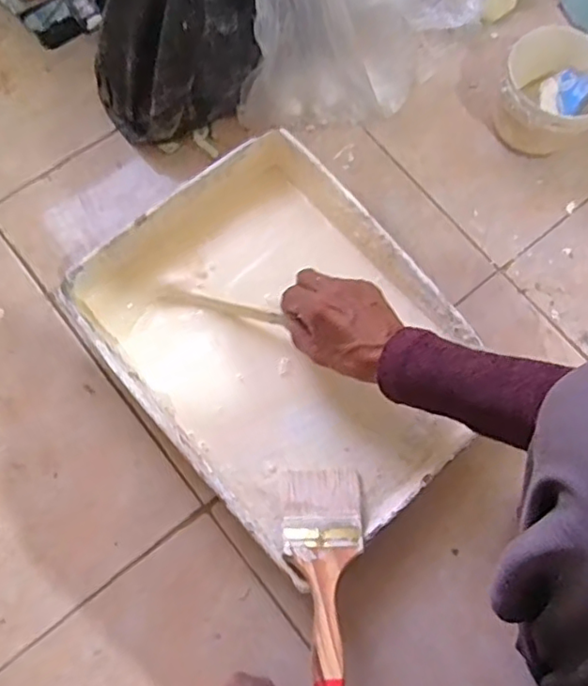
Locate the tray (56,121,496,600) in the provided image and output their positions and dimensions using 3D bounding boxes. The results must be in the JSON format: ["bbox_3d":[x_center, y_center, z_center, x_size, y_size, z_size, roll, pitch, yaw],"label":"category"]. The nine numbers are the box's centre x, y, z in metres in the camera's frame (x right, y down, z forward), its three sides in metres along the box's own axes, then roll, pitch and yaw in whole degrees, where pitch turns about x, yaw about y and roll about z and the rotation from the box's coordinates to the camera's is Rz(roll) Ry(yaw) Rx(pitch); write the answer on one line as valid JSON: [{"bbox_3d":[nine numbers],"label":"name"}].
[{"bbox_3d":[-0.005,0.002,0.579,0.274,0.079,0.348,-41,78,-13],"label":"tray"}]

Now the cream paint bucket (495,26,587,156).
[{"bbox_3d":[0.276,-0.264,0.666,0.115,0.088,0.130,24,73,6],"label":"cream paint bucket"}]

